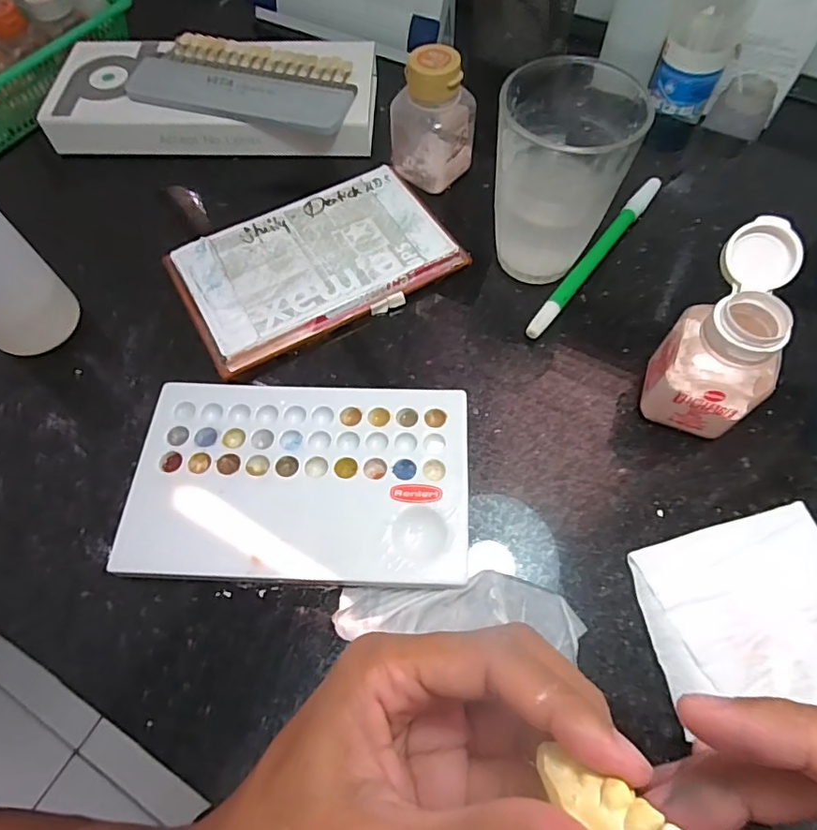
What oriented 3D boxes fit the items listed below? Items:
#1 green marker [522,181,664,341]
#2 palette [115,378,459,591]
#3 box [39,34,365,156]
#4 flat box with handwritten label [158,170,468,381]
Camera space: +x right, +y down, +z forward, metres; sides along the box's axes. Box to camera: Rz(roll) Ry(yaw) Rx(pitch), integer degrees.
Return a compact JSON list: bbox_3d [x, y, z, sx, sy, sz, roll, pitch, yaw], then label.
[{"bbox_3d":[0.110,-0.093,0.307,0.010,0.012,0.143,34,67,18],"label":"green marker"},{"bbox_3d":[-0.049,0.030,0.244,0.151,0.012,0.091,1,61,2],"label":"palette"},{"bbox_3d":[-0.129,-0.218,0.355,0.208,0.029,0.087,2,61,2],"label":"box"},{"bbox_3d":[-0.052,-0.088,0.304,0.151,0.019,0.090,-26,64,-13],"label":"flat box with handwritten label"}]

